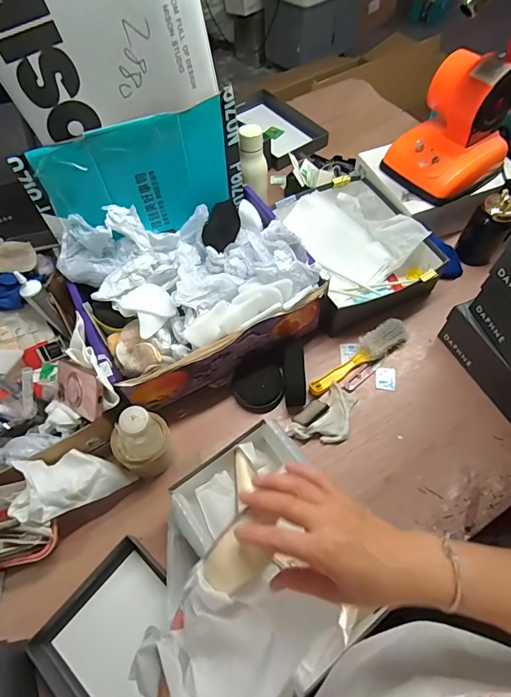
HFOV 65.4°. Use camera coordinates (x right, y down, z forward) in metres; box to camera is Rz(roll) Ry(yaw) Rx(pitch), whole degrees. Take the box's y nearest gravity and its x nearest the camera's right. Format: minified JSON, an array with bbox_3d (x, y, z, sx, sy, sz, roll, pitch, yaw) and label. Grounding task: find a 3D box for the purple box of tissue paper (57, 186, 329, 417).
[{"bbox_3d":[-0.110,-0.116,0.724,0.387,0.169,0.303,-27,63,-13],"label":"purple box of tissue paper"}]

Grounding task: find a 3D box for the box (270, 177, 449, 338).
[{"bbox_3d":[0.204,-0.218,0.859,0.271,0.102,0.335,-20,62,-10],"label":"box"}]

